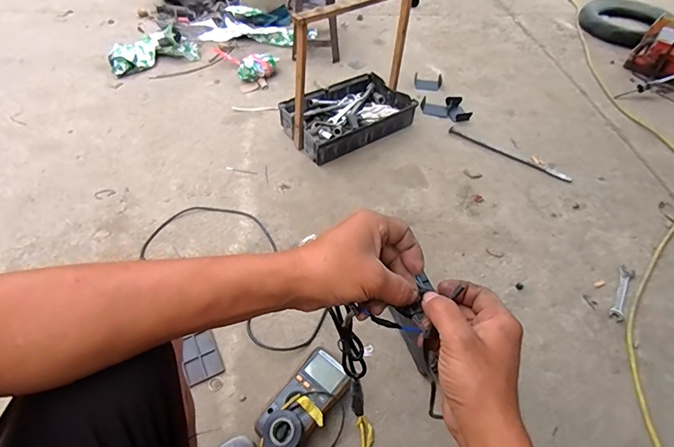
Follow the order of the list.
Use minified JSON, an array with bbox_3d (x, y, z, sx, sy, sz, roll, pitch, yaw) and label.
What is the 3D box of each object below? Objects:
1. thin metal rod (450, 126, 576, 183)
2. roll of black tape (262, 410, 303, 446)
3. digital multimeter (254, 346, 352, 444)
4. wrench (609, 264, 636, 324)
[{"bbox_3d":[0.462,-0.189,1.111,0.335,0.008,0.025,29,59,17],"label":"thin metal rod"},{"bbox_3d":[-0.086,0.333,0.655,0.060,0.028,0.062,1,55,-1],"label":"roll of black tape"},{"bbox_3d":[-0.054,0.306,0.707,0.083,0.044,0.168,34,57,25],"label":"digital multimeter"},{"bbox_3d":[0.600,0.147,0.863,0.030,0.006,0.144,29,59,17],"label":"wrench"}]

